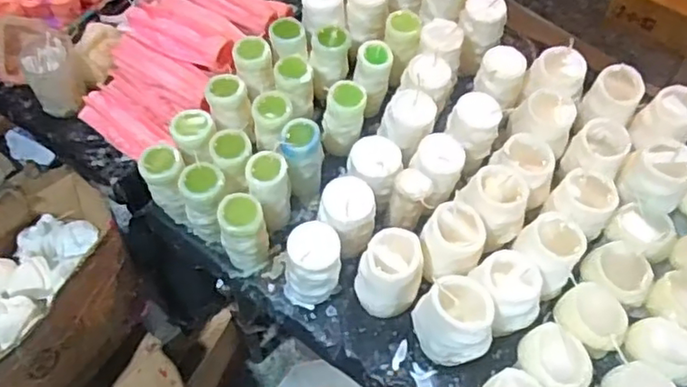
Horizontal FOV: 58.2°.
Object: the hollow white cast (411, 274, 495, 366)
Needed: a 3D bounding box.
[{"bbox_3d":[0.122,0.141,0.672,0.067,0.089,0.073,0,58,0],"label":"hollow white cast"}]

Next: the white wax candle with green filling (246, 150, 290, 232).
[{"bbox_3d":[-0.094,0.002,0.763,0.060,0.105,0.064,-9,59,-6],"label":"white wax candle with green filling"}]

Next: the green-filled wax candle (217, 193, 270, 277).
[{"bbox_3d":[-0.117,0.049,0.736,0.058,0.117,0.058,-16,60,-10],"label":"green-filled wax candle"}]

